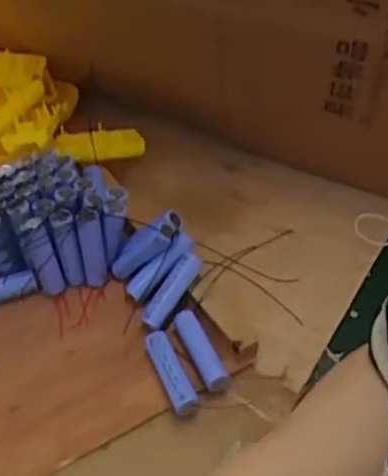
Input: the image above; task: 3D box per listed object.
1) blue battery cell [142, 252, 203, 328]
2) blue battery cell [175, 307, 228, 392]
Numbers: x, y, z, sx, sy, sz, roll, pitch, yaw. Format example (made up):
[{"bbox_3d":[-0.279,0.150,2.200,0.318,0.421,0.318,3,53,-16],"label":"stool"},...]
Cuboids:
[{"bbox_3d":[-0.017,0.041,0.551,0.018,0.018,0.066,29,73,23],"label":"blue battery cell"},{"bbox_3d":[0.005,0.084,0.526,0.017,0.017,0.068,-18,50,-19],"label":"blue battery cell"}]

